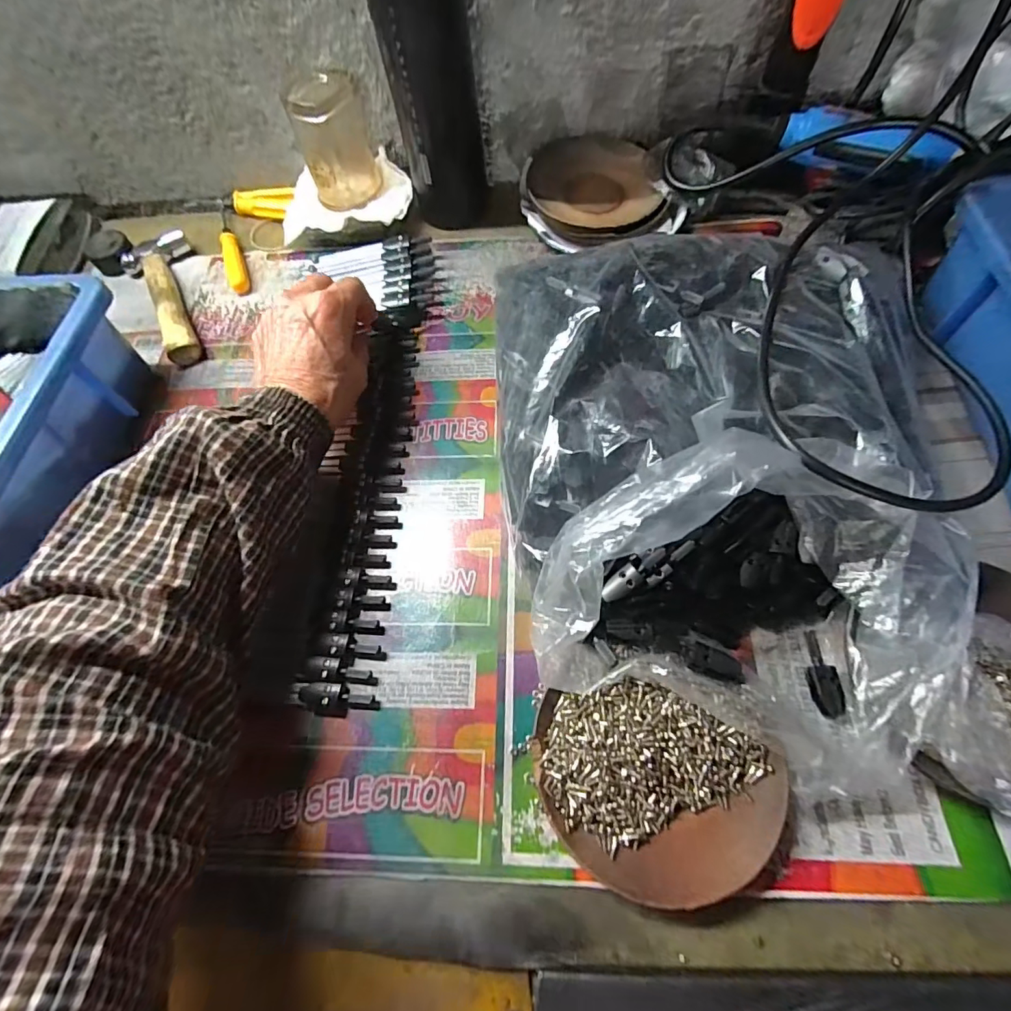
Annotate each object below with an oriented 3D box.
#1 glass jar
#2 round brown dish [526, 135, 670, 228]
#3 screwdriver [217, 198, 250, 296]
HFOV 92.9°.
[{"bbox_3d":[-0.145,-0.313,0.411,0.061,0.075,0.062,-15,64,-4],"label":"glass jar"},{"bbox_3d":[0.077,-0.275,0.413,0.103,0.021,0.105,-2,64,3],"label":"round brown dish"},{"bbox_3d":[-0.253,-0.244,0.442,0.014,0.014,0.135,-20,64,-6],"label":"screwdriver"}]

